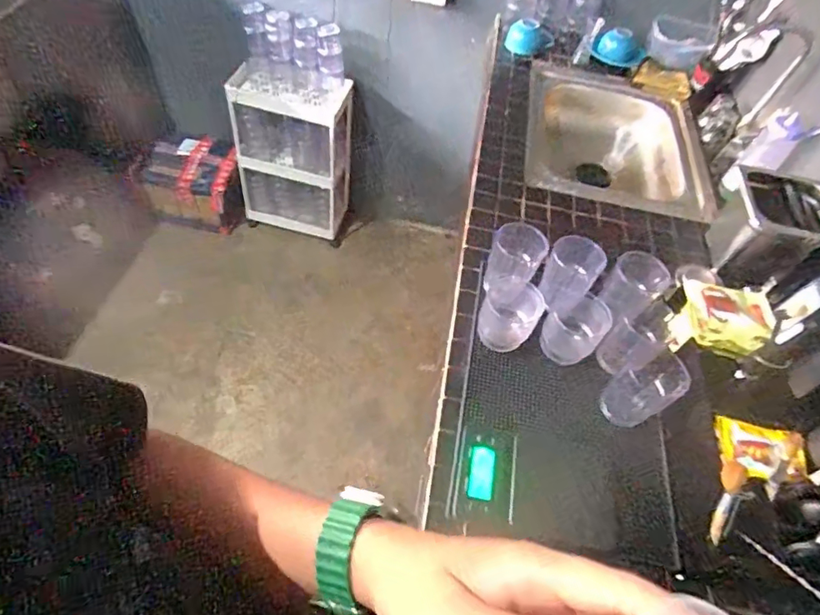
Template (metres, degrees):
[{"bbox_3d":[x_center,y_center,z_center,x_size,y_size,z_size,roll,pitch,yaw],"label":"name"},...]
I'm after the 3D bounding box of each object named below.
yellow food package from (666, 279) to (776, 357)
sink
[{"bbox_3d":[0.450,0.014,0.757,0.136,0.053,0.115,14,53,2],"label":"yellow food package"},{"bbox_3d":[0.471,-0.362,1.241,0.420,0.126,0.518,12,53,0],"label":"sink"}]

